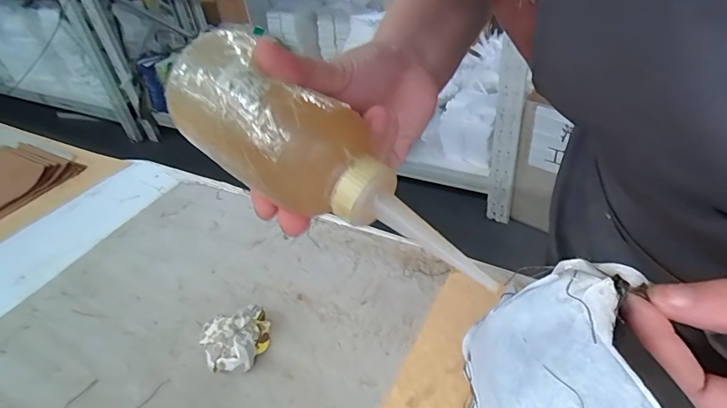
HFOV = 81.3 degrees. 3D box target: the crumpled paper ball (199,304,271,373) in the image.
[{"bbox_3d":[-0.108,0.118,0.366,0.054,0.038,0.044,-20,42,-15],"label":"crumpled paper ball"}]

